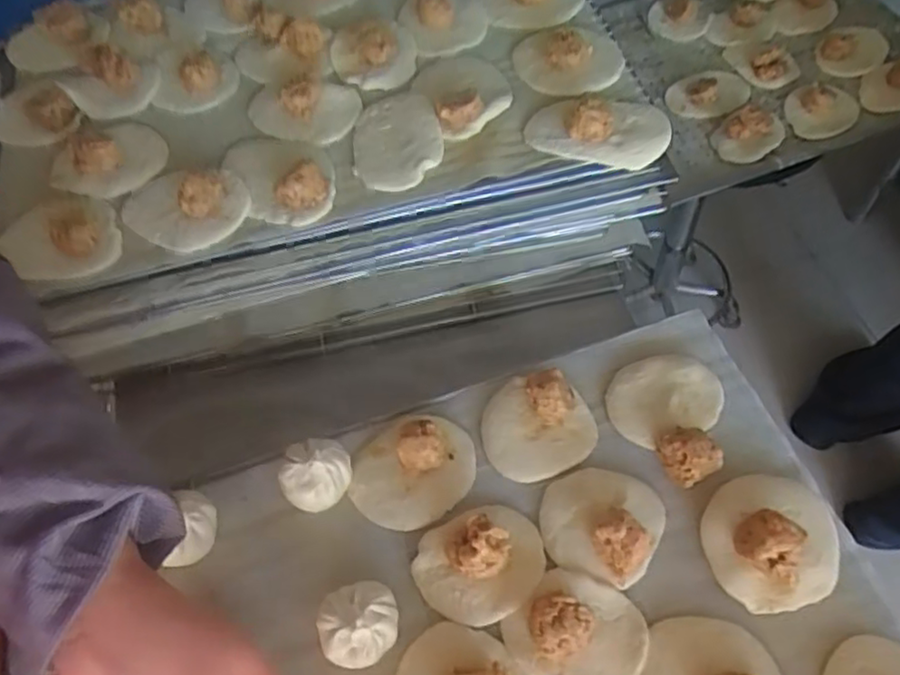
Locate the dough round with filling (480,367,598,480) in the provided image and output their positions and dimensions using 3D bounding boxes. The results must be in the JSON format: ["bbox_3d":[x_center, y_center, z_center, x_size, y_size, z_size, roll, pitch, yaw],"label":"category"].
[{"bbox_3d":[0.068,0.067,0.506,0.084,0.040,0.078,-2,61,4],"label":"dough round with filling"}]

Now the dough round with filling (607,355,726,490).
[{"bbox_3d":[0.178,0.053,0.509,0.087,0.033,0.101,-35,63,-13],"label":"dough round with filling"}]

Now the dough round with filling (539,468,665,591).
[{"bbox_3d":[0.109,0.126,0.466,0.083,0.037,0.079,-2,61,4],"label":"dough round with filling"}]

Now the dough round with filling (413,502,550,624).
[{"bbox_3d":[0.021,0.154,0.458,0.090,0.035,0.075,-28,62,-10],"label":"dough round with filling"}]

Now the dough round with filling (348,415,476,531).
[{"bbox_3d":[-0.030,0.096,0.497,0.095,0.034,0.080,-18,61,-4],"label":"dough round with filling"}]

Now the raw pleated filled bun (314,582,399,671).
[{"bbox_3d":[-0.061,0.193,0.442,0.052,0.041,0.050,-2,61,4],"label":"raw pleated filled bun"}]

